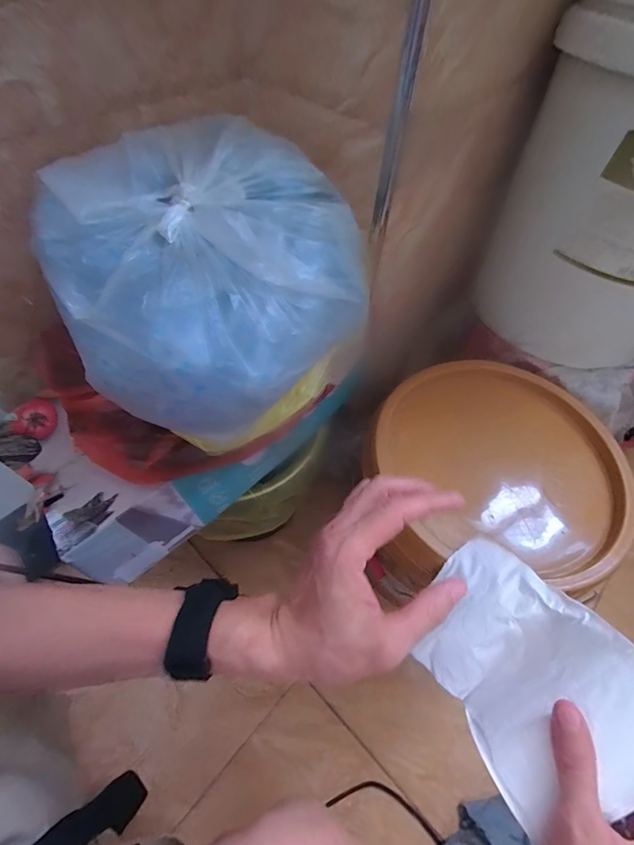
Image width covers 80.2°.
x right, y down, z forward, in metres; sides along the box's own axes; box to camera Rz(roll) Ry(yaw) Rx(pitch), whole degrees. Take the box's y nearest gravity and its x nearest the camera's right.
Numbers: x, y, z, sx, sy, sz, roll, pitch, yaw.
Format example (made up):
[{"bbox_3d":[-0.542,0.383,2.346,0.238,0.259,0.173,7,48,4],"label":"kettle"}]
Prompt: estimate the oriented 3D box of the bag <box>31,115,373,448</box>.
[{"bbox_3d":[-0.079,-0.103,0.296,0.213,0.142,0.196,-37,65,-23],"label":"bag"}]

